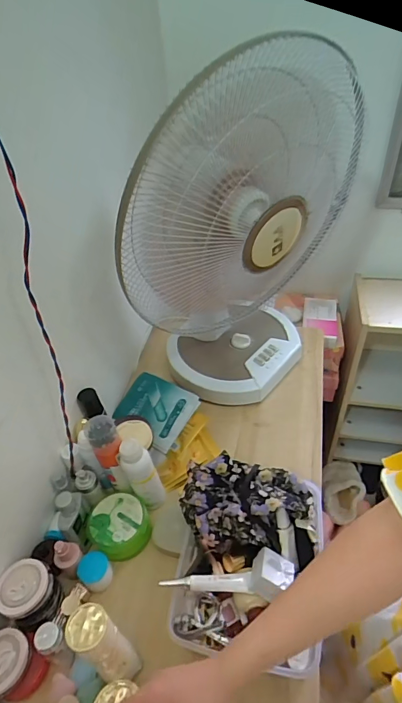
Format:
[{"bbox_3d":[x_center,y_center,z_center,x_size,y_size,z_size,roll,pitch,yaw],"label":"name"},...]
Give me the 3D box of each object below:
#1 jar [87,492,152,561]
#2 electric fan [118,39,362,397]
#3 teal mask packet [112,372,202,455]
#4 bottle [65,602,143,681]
[{"bbox_3d":[-0.138,0.300,0.670,0.098,0.060,0.096,-4,43,3],"label":"jar"},{"bbox_3d":[0.072,-0.184,0.720,0.248,0.590,0.456,26,52,30],"label":"electric fan"},{"bbox_3d":[-0.100,0.121,0.852,0.177,0.017,0.130,24,76,36],"label":"teal mask packet"},{"bbox_3d":[-0.114,0.354,0.471,0.053,0.151,0.043,26,52,30],"label":"bottle"}]

